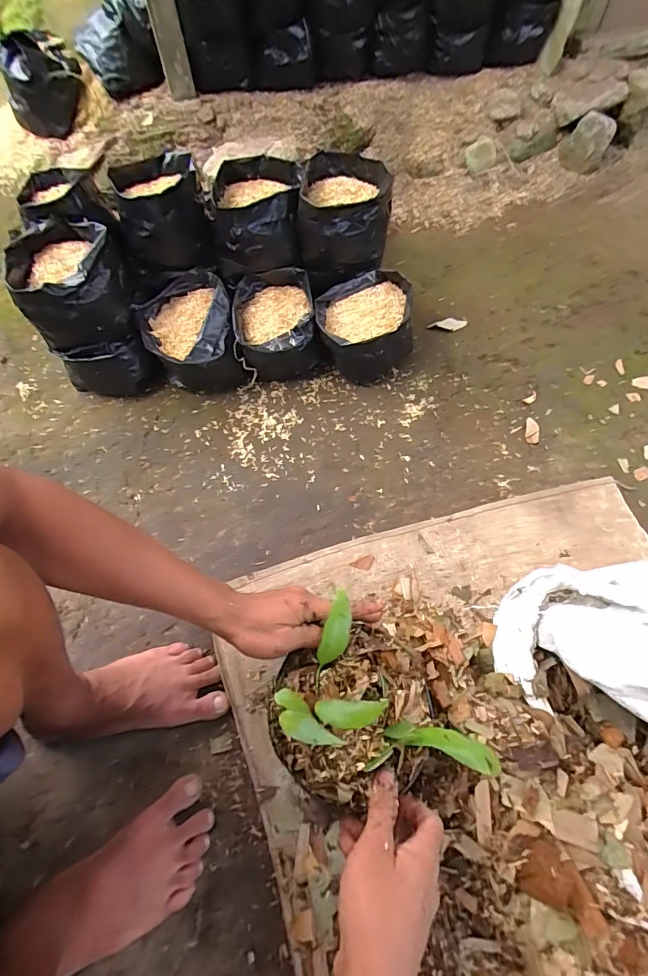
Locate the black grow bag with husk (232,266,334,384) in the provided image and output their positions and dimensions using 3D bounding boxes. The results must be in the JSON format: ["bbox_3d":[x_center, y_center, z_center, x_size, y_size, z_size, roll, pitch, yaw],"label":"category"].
[{"bbox_3d":[-0.081,-0.275,0.777,0.150,0.120,0.151,-16,62,-8],"label":"black grow bag with husk"}]

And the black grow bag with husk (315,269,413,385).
[{"bbox_3d":[0.072,-0.269,0.777,0.162,0.118,0.151,-11,64,-3],"label":"black grow bag with husk"}]

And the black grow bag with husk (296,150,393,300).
[{"bbox_3d":[0.038,-0.461,0.765,0.144,0.126,0.173,6,62,5],"label":"black grow bag with husk"}]

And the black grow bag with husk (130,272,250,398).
[{"bbox_3d":[-0.223,-0.255,0.763,0.149,0.125,0.176,-19,62,-9],"label":"black grow bag with husk"}]

